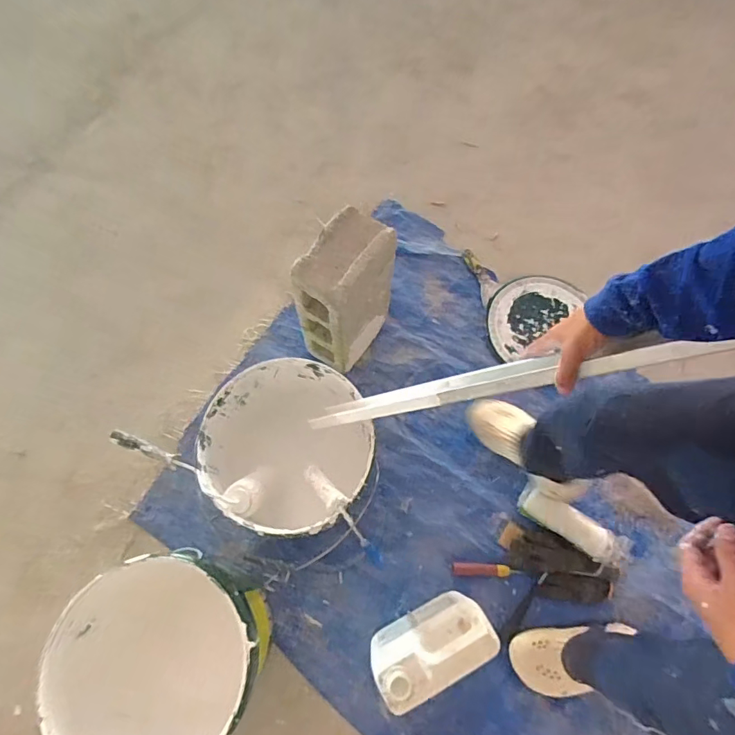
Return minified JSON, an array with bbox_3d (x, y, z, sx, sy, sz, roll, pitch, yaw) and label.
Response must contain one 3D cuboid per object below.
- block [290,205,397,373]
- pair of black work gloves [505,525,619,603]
[{"bbox_3d":[-0.049,-0.141,1.029,0.127,0.378,0.186,31,73,10],"label":"block"},{"bbox_3d":[0.401,0.421,0.995,0.211,0.055,0.114,29,72,10],"label":"pair of black work gloves"}]

